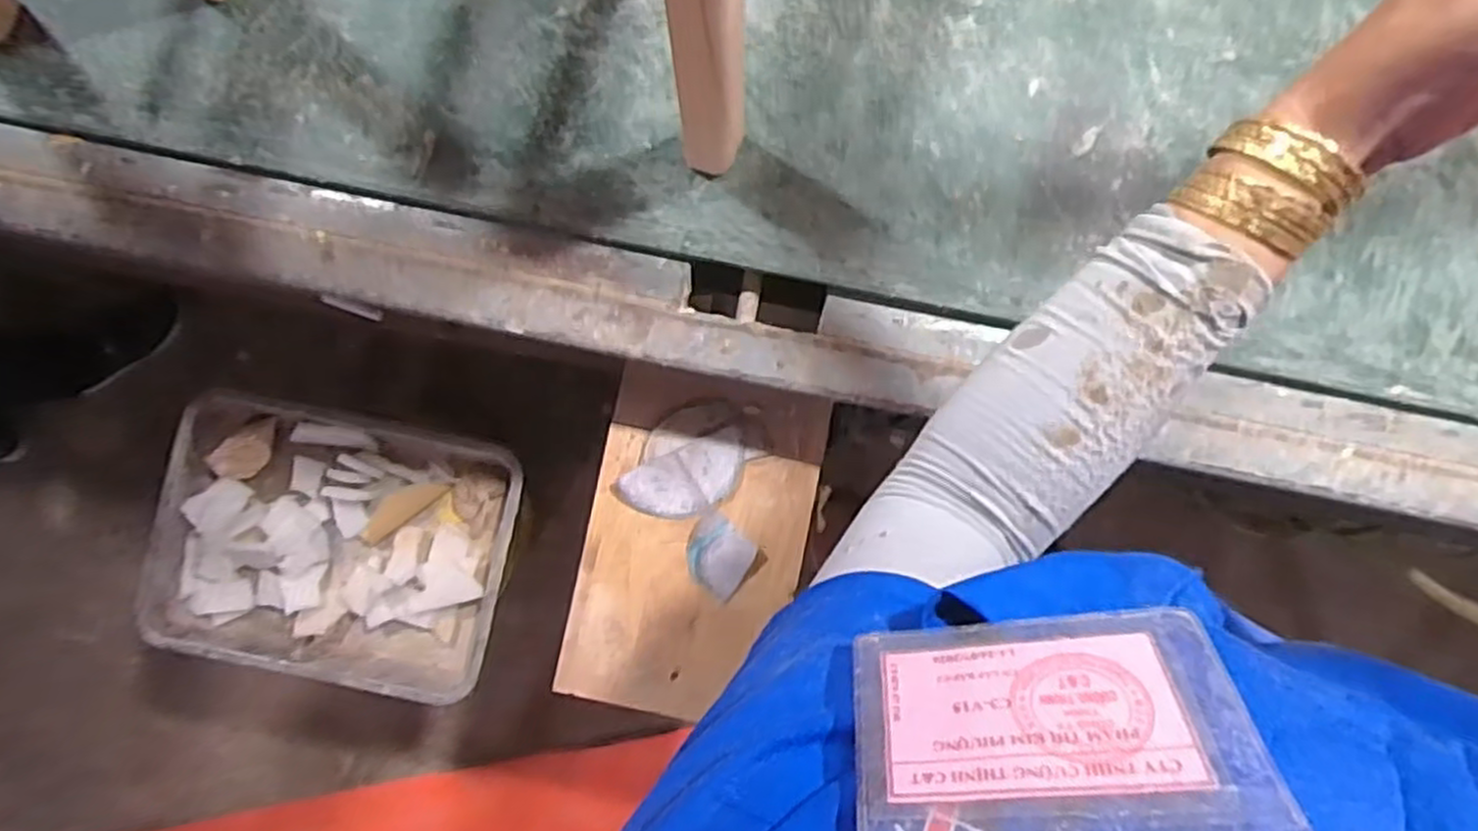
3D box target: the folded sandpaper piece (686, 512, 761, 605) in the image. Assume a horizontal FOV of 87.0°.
[{"bbox_3d":[-0.020,0.127,0.705,0.058,0.018,0.061,33,87,2],"label":"folded sandpaper piece"}]

